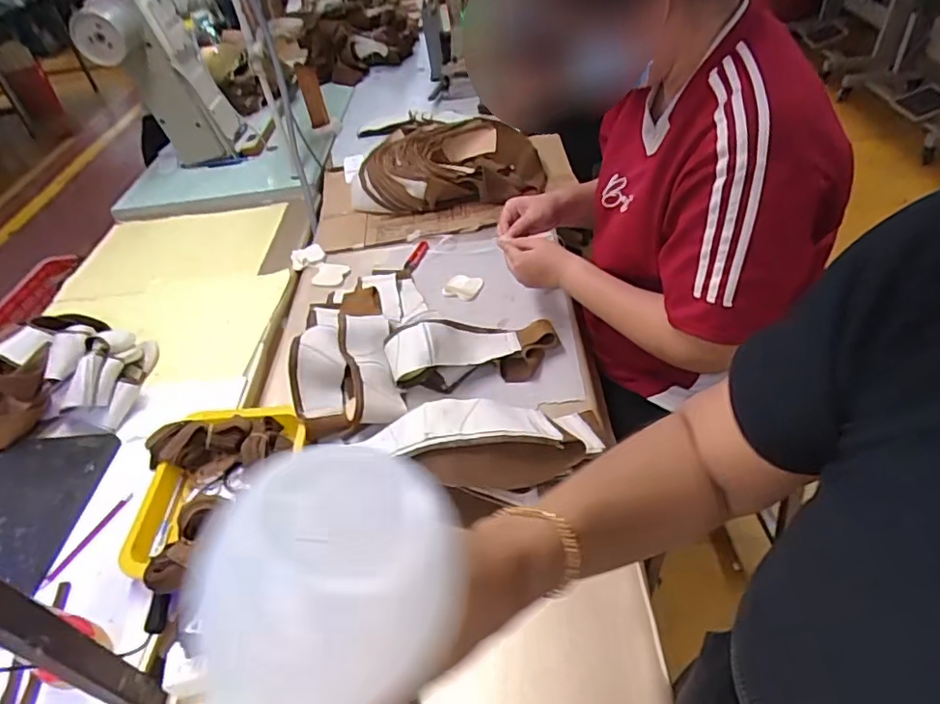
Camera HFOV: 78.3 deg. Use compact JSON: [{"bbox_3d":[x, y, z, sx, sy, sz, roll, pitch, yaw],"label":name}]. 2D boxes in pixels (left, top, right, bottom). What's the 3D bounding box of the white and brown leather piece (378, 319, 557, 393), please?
[{"bbox_3d":[0.003,-0.010,0.900,0.267,0.077,0.104,-11,43,-2],"label":"white and brown leather piece"}]

